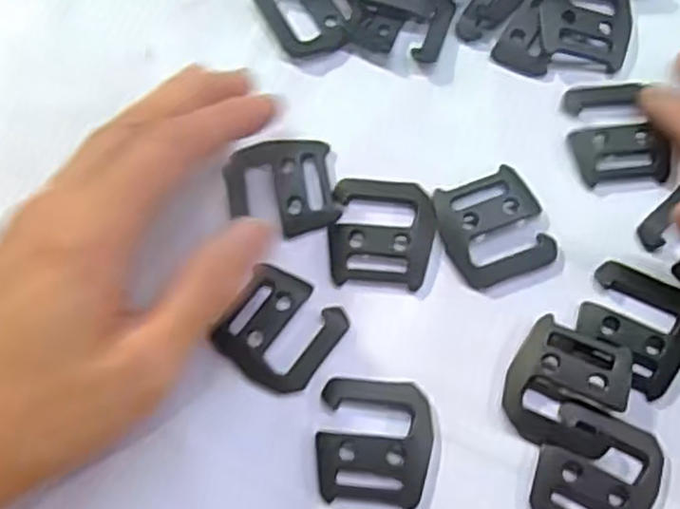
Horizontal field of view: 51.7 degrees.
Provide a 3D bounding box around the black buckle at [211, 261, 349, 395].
[{"bbox_3d":[-0.020,0.026,0.236,0.036,0.004,0.036,33,77,10],"label":"black buckle"}]

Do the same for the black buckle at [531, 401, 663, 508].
[{"bbox_3d":[0.082,0.070,0.222,0.036,0.004,0.038,27,76,8],"label":"black buckle"}]

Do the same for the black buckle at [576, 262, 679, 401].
[{"bbox_3d":[0.100,0.024,0.235,0.038,0.005,0.038,29,76,9],"label":"black buckle"}]

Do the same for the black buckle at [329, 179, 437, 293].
[{"bbox_3d":[0.015,-0.008,0.246,0.036,0.004,0.039,4,73,2],"label":"black buckle"}]

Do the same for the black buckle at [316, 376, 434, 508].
[{"bbox_3d":[0.011,0.060,0.226,0.036,0.004,0.039,5,73,2],"label":"black buckle"}]

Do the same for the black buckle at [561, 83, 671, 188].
[{"bbox_3d":[0.101,-0.045,0.257,0.034,0.005,0.038,-5,73,-1],"label":"black buckle"}]

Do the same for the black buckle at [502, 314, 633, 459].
[{"bbox_3d":[0.074,0.043,0.229,0.036,0.008,0.039,24,75,8],"label":"black buckle"}]

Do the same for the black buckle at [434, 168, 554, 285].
[{"bbox_3d":[0.054,-0.010,0.247,0.035,0.005,0.037,-18,74,-5],"label":"black buckle"}]

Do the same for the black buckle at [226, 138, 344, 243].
[{"bbox_3d":[-0.021,-0.025,0.251,0.038,0.004,0.037,-10,74,-2],"label":"black buckle"}]

